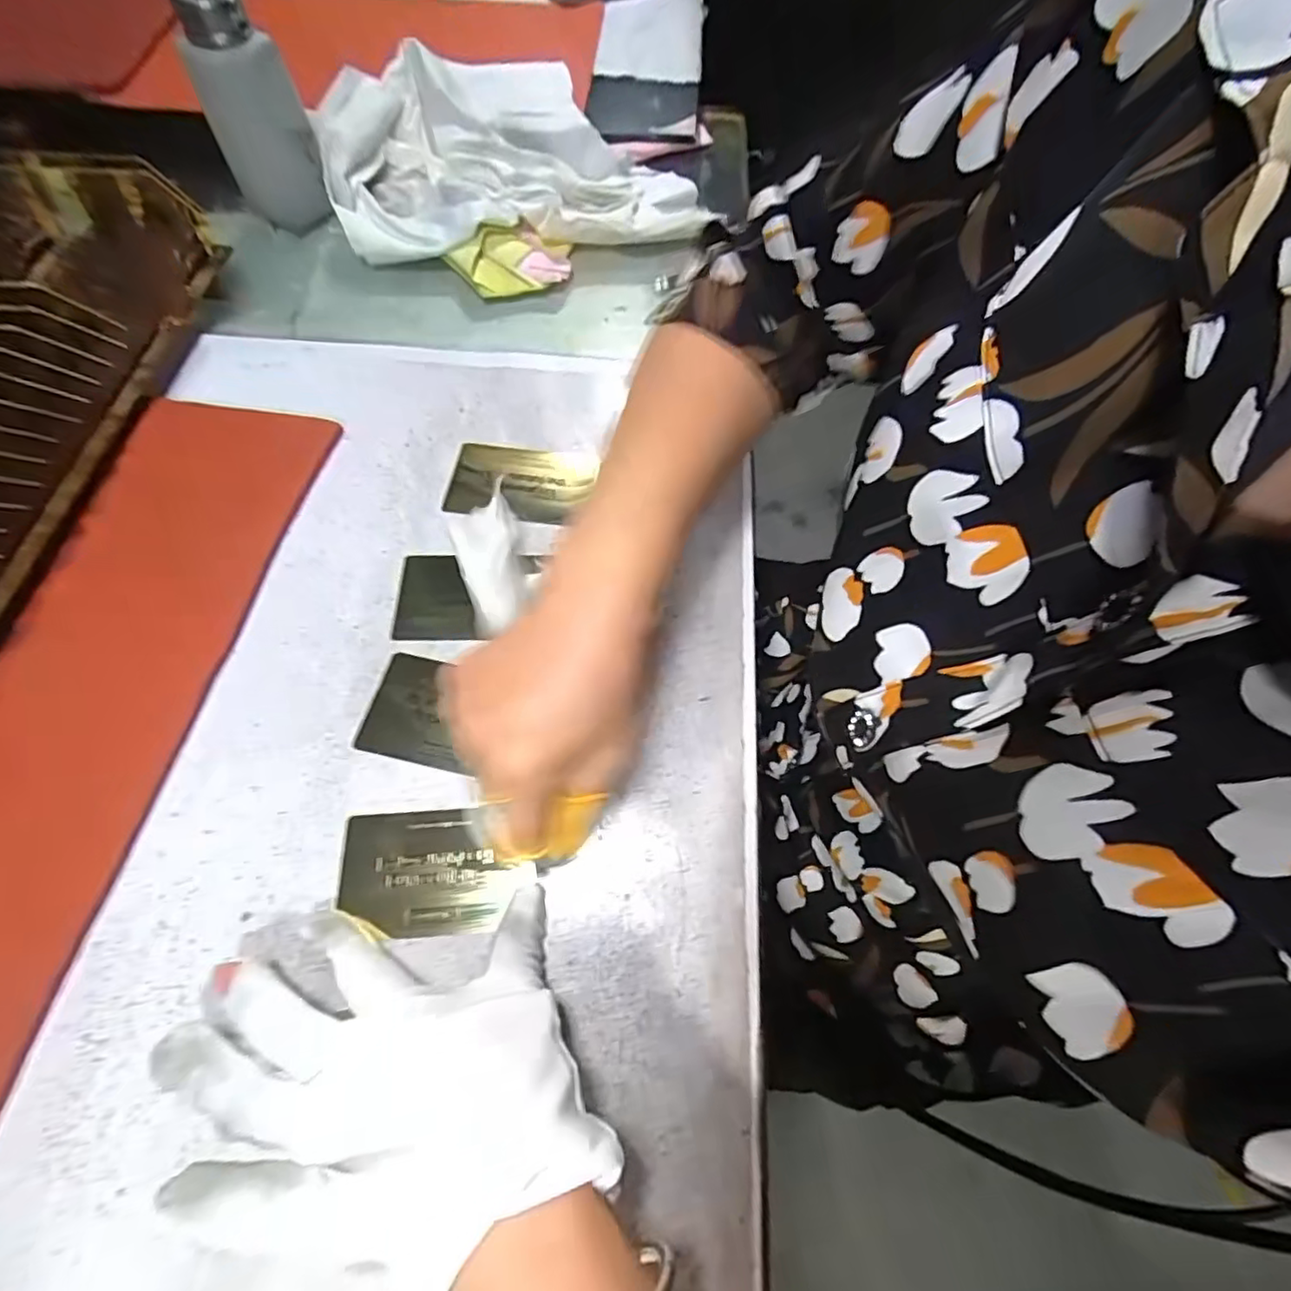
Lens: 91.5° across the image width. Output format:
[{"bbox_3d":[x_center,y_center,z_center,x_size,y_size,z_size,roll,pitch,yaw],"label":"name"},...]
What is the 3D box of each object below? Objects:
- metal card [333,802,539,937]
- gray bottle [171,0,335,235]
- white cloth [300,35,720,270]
[{"bbox_3d":[-0.093,0.099,0.279,0.083,0.005,0.052,-3,67,-1],"label":"metal card"},{"bbox_3d":[-0.262,-0.358,0.428,0.062,0.124,0.055,-27,67,-14],"label":"gray bottle"},{"bbox_3d":[-0.100,-0.380,0.480,0.281,0.057,0.206,-5,64,-4],"label":"white cloth"}]

